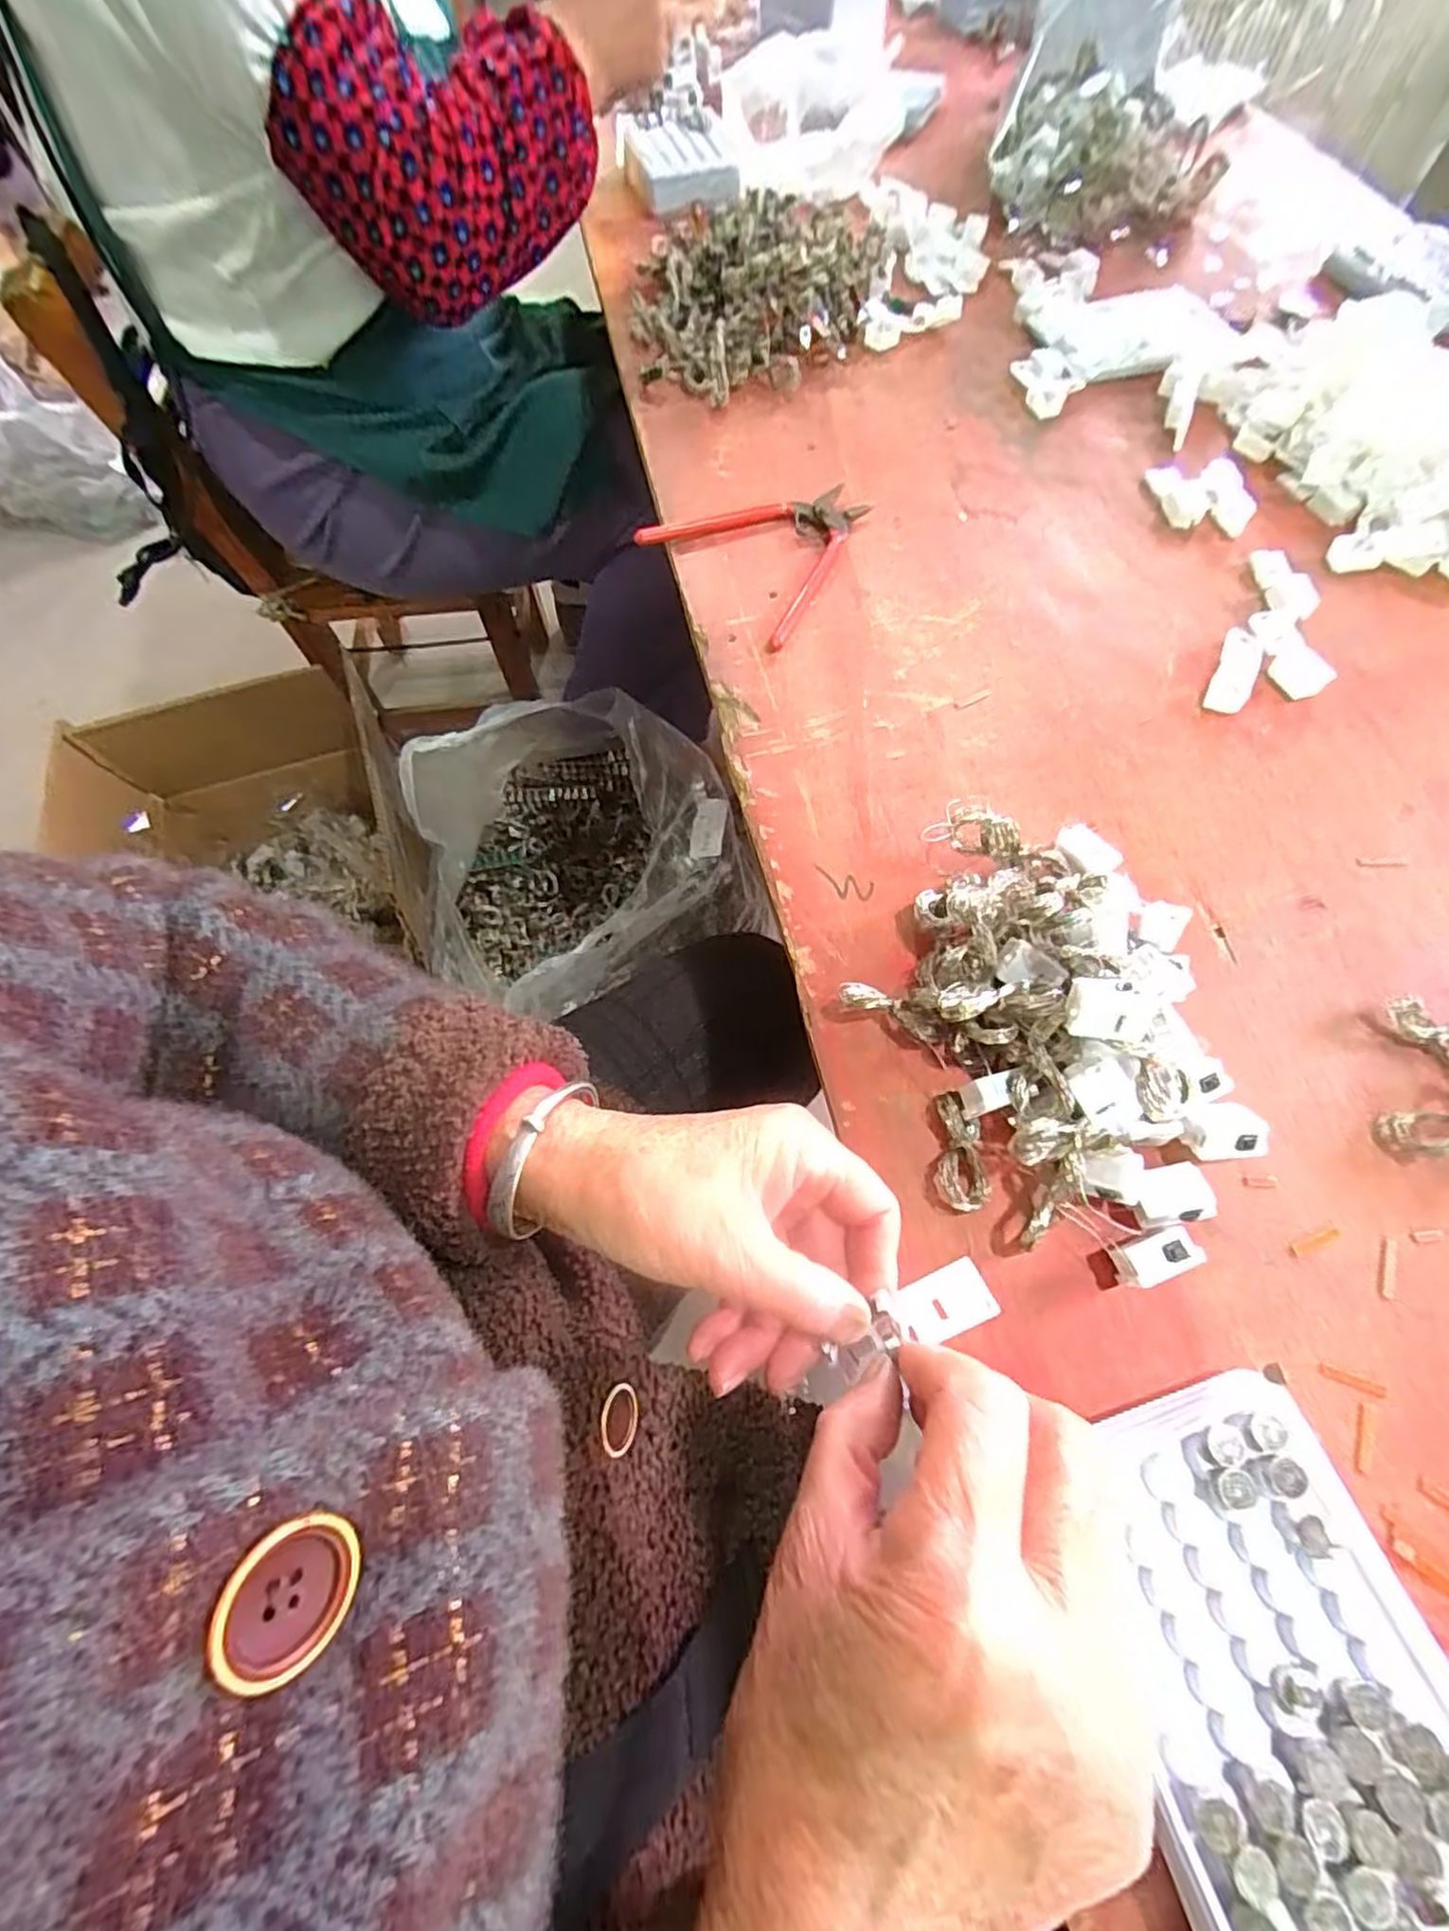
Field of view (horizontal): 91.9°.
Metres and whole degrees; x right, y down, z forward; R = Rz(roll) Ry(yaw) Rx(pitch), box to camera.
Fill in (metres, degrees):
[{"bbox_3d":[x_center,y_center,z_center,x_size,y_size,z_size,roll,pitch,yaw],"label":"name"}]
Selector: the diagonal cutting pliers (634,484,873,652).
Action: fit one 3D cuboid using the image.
[{"bbox_3d":[0.034,-0.273,0.449,0.132,0.011,0.128,-40,70,-16],"label":"diagonal cutting pliers"}]

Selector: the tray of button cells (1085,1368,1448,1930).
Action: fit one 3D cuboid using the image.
[{"bbox_3d":[0.163,0.210,0.212,0.096,0.029,0.132,-17,66,-7],"label":"tray of button cells"}]

